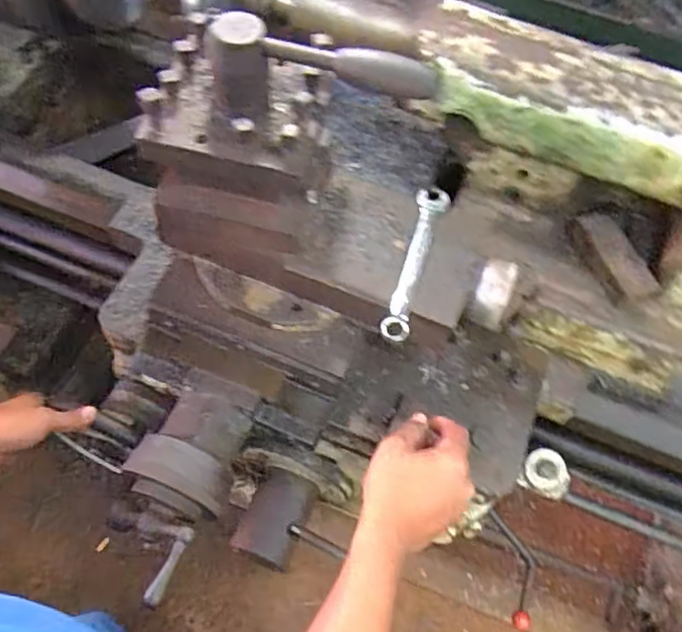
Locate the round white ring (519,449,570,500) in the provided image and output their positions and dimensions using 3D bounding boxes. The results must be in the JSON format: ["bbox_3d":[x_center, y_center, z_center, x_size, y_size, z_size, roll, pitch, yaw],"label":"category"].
[{"bbox_3d":[0.246,0.187,0.753,0.057,0.025,0.052,18,87,7],"label":"round white ring"}]

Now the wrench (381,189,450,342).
[{"bbox_3d":[0.071,-0.056,0.610,0.032,0.018,0.185,18,61,5],"label":"wrench"}]

